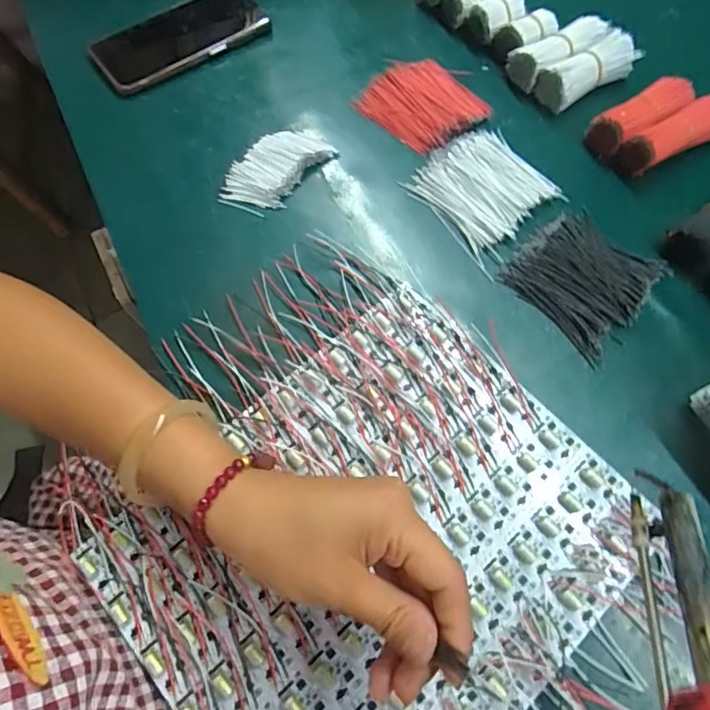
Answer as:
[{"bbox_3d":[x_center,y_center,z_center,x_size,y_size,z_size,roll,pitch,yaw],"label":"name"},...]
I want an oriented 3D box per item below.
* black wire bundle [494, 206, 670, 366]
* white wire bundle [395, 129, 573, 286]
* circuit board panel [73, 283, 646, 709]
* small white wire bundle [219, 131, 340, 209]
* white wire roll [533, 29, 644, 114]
[{"bbox_3d":[0.176,-0.063,0.402,0.099,0.015,0.095,-42,74,-13],"label":"black wire bundle"},{"bbox_3d":[0.107,-0.139,0.435,0.100,0.013,0.103,-38,73,-11],"label":"white wire bundle"},{"bbox_3d":[0.015,0.116,0.329,0.283,0.019,0.243,-40,73,-13],"label":"circuit board panel"},{"bbox_3d":[-0.067,-0.159,0.445,0.054,0.016,0.090,33,74,13],"label":"small white wire bundle"},{"bbox_3d":[0.209,-0.253,0.472,0.087,0.031,0.033,-27,71,-8],"label":"white wire roll"}]

